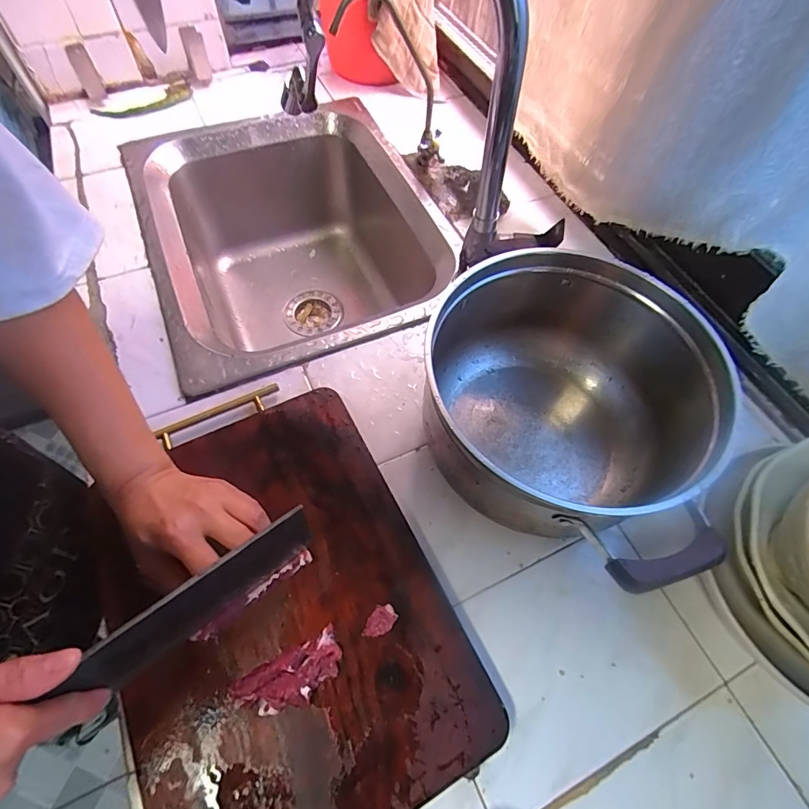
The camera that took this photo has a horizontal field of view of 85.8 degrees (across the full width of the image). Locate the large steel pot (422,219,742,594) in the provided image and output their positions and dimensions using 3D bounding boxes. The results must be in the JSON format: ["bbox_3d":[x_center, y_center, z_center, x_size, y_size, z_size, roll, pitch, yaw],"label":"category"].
[{"bbox_3d":[0.142,0.007,0.408,0.248,0.142,0.252,26,63,11],"label":"large steel pot"}]

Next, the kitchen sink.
[{"bbox_3d":[-0.164,-0.211,0.706,0.384,0.235,0.472,-21,64,-14],"label":"kitchen sink"}]

